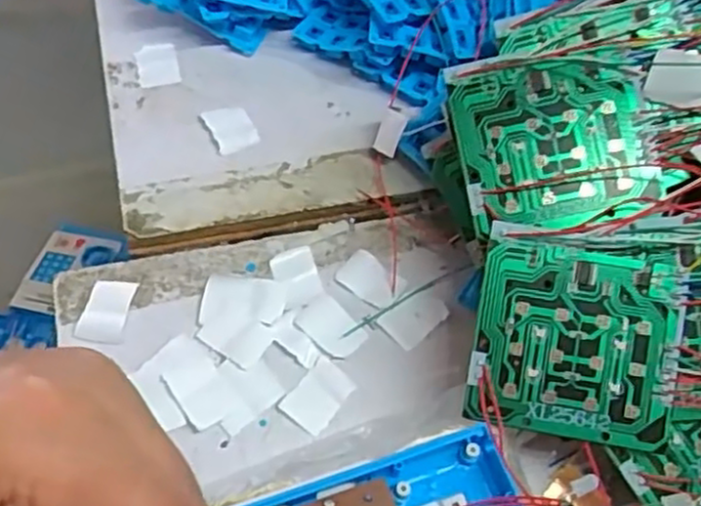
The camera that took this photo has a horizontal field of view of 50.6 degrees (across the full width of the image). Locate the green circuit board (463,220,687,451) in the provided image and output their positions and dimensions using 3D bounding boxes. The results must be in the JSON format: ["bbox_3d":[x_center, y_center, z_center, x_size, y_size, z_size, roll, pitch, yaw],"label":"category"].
[{"bbox_3d":[0.082,0.032,0.272,0.071,0.004,0.070,11,87,8],"label":"green circuit board"}]

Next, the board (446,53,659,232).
[{"bbox_3d":[0.078,-0.043,0.292,0.072,0.007,0.070,-10,81,8],"label":"board"}]

